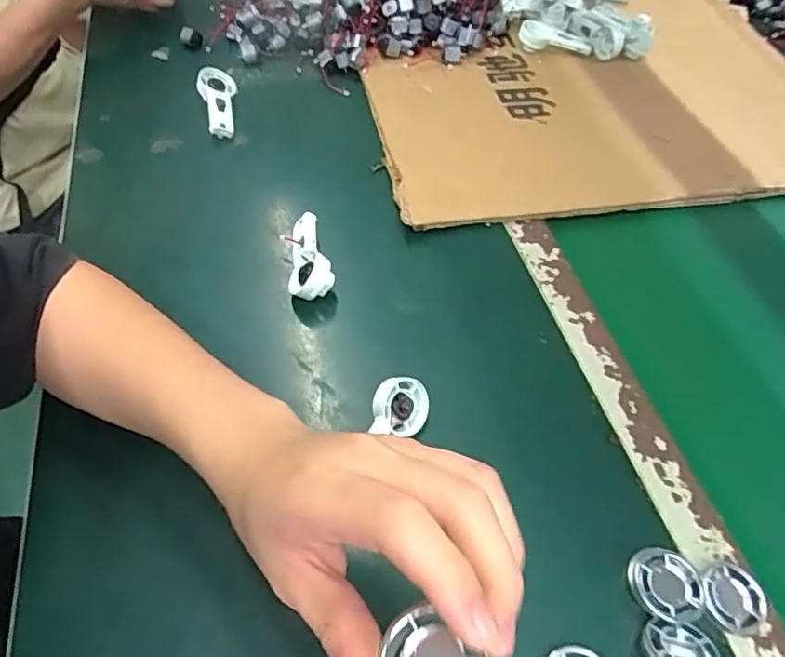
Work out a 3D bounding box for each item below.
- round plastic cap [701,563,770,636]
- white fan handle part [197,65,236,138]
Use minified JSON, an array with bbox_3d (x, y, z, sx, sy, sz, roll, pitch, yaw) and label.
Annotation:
[{"bbox_3d":[0.206,0.163,0.345,0.039,0.013,0.039,1,54,-2],"label":"round plastic cap"},{"bbox_3d":[-0.188,-0.245,0.616,0.039,0.018,0.084,-9,73,-11],"label":"white fan handle part"}]

